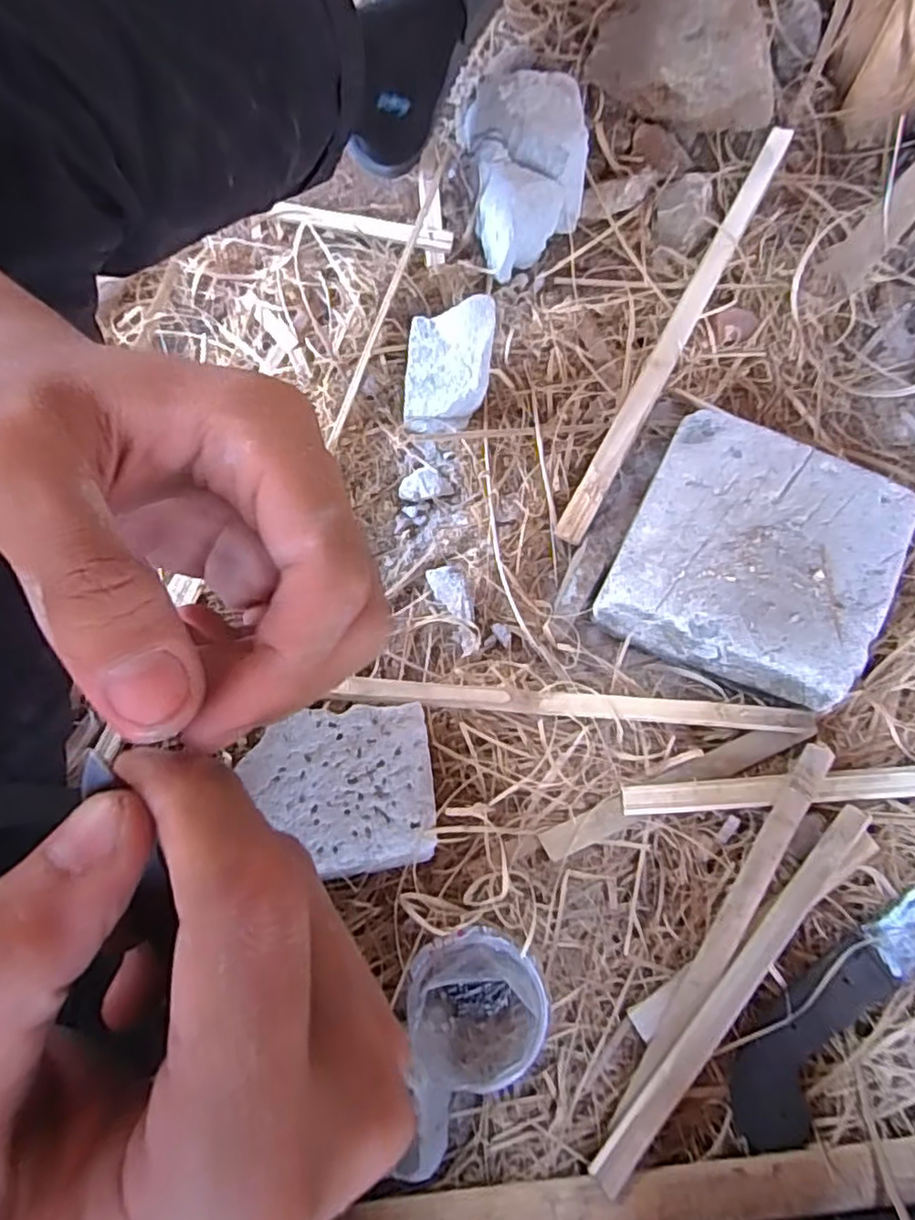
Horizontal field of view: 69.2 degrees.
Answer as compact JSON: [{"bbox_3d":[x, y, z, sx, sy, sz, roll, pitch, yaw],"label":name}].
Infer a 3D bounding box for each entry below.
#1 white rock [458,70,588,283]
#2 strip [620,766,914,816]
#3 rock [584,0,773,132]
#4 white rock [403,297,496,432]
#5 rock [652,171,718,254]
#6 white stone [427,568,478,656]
[{"bbox_3d":[0.070,-0.452,0.670,0.112,0.078,0.211,-7,70,-2],"label":"white rock"},{"bbox_3d":[0.257,0.133,0.494,0.261,0.008,0.022,-5,67,3],"label":"strip"},{"bbox_3d":[0.240,-0.578,0.677,0.191,0.076,0.144,15,71,6],"label":"rock"},{"bbox_3d":[-0.008,-0.216,0.599,0.074,0.076,0.095,7,70,3],"label":"white rock"},{"bbox_3d":[0.235,-0.406,0.678,0.058,0.032,0.073,14,71,5],"label":"rock"},{"bbox_3d":[-0.002,-0.001,0.580,0.031,0.012,0.084,-16,71,-5],"label":"white stone"}]

